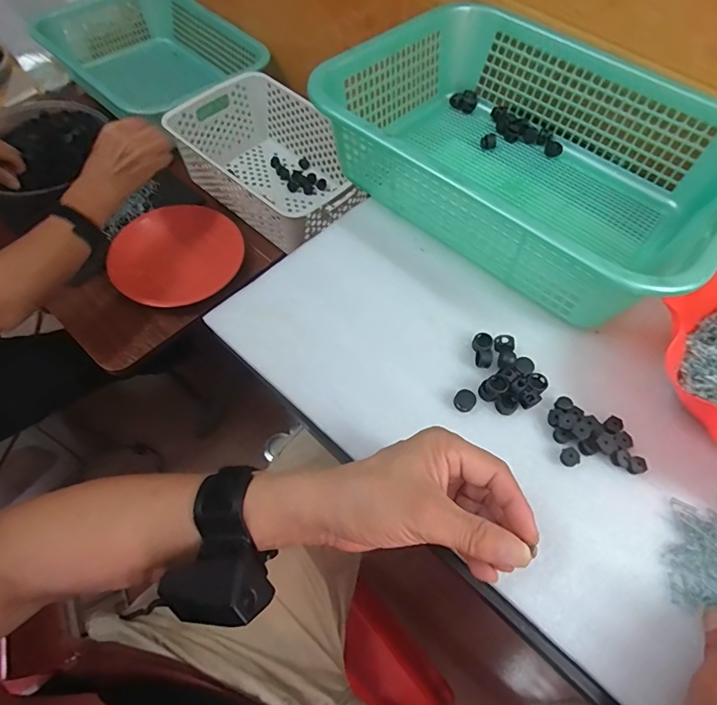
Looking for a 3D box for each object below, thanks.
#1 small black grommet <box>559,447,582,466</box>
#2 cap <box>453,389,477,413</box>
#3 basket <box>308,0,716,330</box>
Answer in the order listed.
[{"bbox_3d":[0.164,0.081,0.361,0.013,0.009,0.013,-13,62,-9],"label":"small black grommet"},{"bbox_3d":[0.088,0.040,0.387,0.017,0.009,0.017,1,61,-2],"label":"cap"},{"bbox_3d":[0.173,-0.206,0.481,0.385,0.113,0.295,37,67,18],"label":"basket"}]

